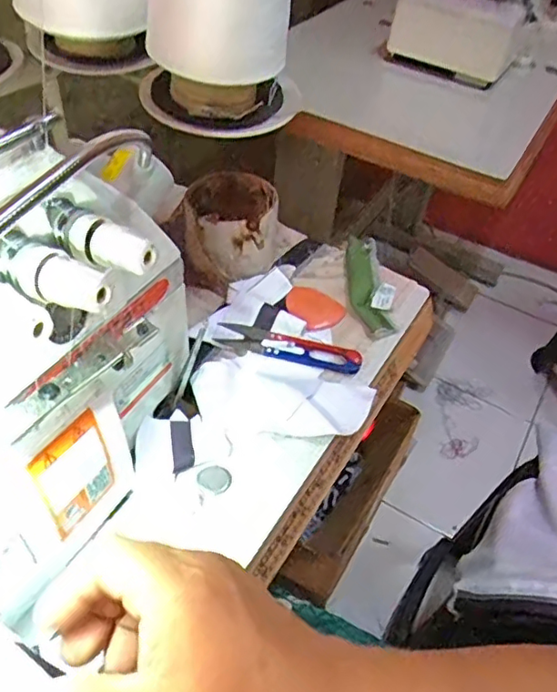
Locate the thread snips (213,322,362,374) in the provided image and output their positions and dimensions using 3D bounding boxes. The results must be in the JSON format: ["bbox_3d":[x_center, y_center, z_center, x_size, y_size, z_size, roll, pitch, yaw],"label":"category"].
[{"bbox_3d":[0.009,0.000,0.474,0.115,0.004,0.030,12,46,5],"label":"thread snips"}]

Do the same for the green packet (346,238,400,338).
[{"bbox_3d":[0.084,-0.060,0.529,0.041,0.018,0.131,5,46,-2],"label":"green packet"}]

